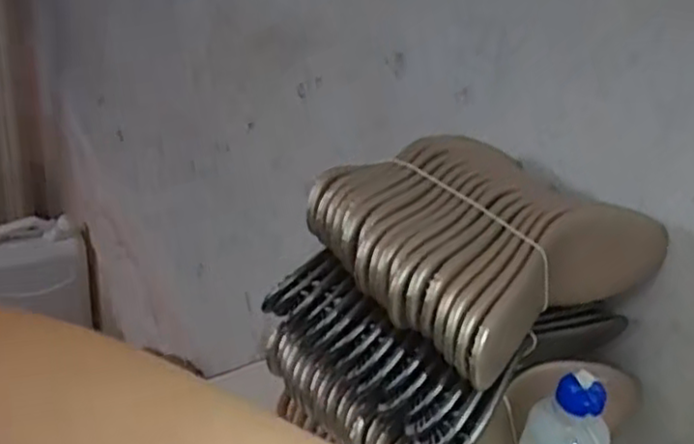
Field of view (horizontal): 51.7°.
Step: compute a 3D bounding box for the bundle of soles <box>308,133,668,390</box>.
[{"bbox_3d":[0.096,0.011,0.536,0.232,0.071,0.175,-19,38,-40],"label":"bundle of soles"}]

